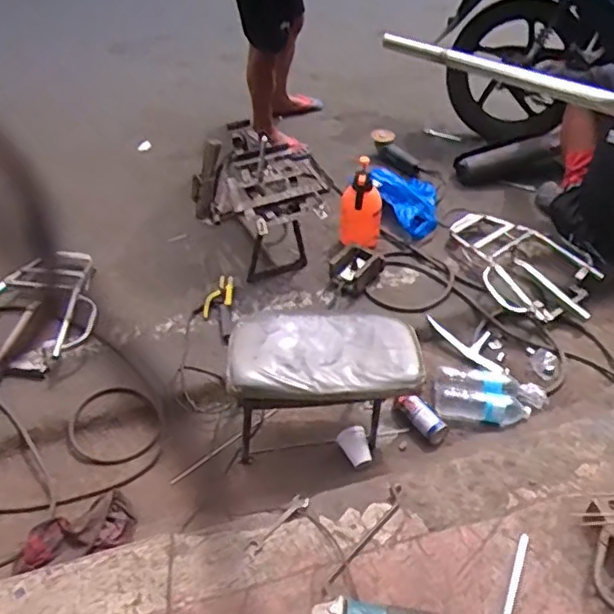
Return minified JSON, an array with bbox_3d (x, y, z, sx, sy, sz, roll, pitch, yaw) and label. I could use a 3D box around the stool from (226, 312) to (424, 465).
[{"bbox_3d":[0.041,0.195,1.713,0.488,0.315,0.276,-2,43,-2],"label":"stool"}]

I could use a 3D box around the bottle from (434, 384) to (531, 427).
[{"bbox_3d":[0.497,0.276,1.802,0.259,0.081,0.092,9,44,10],"label":"bottle"}]

